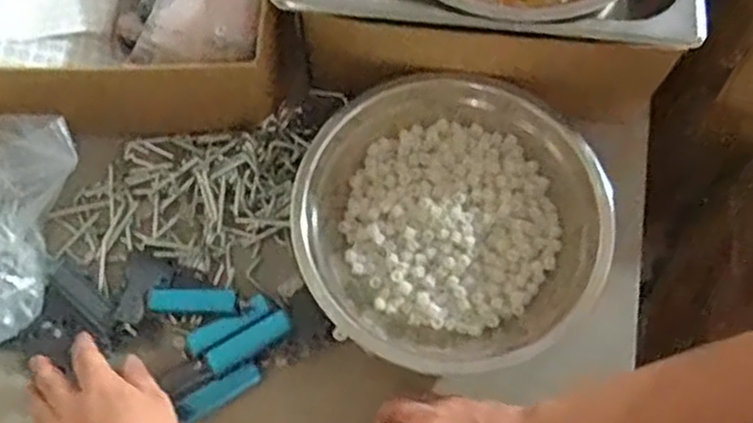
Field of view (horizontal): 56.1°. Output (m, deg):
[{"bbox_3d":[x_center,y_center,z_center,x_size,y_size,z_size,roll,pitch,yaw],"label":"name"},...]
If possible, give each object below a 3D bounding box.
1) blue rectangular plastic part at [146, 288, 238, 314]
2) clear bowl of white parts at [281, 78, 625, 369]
[{"bbox_3d":[-0.153,0.074,0.589,0.074,0.017,0.019,4,70,1],"label":"blue rectangular plastic part"},{"bbox_3d":[0.055,0.008,0.594,0.249,0.066,0.238,0,70,-1],"label":"clear bowl of white parts"}]

